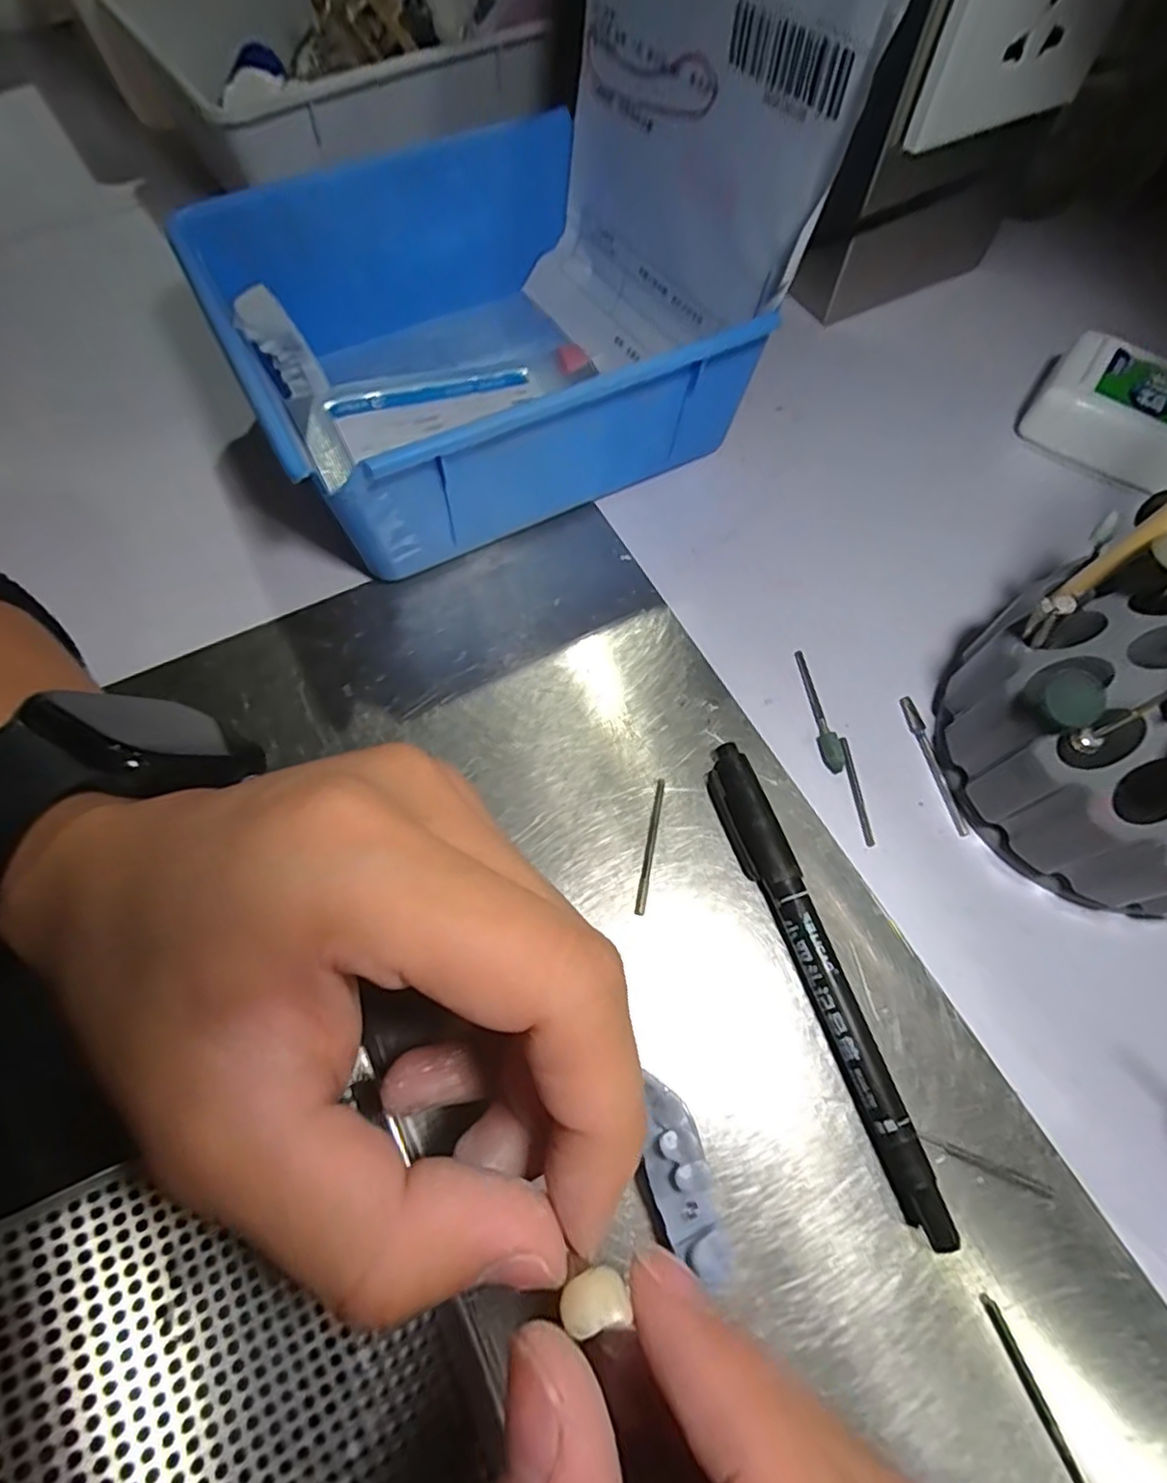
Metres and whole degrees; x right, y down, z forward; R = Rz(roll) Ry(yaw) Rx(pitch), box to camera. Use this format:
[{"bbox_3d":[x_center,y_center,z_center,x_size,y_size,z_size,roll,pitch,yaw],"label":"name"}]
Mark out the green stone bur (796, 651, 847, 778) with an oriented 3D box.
[{"bbox_3d":[0.080,-0.011,0.224,0.006,0.005,0.046,-8,66,-4],"label":"green stone bur"}]

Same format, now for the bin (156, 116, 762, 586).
[{"bbox_3d":[-0.041,-0.150,0.251,0.155,0.069,0.151,-28,69,-12],"label":"bin"}]

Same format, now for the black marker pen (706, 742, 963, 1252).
[{"bbox_3d":[0.065,0.063,0.185,0.012,0.013,0.133,-17,67,-8],"label":"black marker pen"}]

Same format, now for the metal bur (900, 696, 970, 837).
[{"bbox_3d":[0.117,0.007,0.217,0.004,0.004,0.049,-12,66,-7],"label":"metal bur"}]

